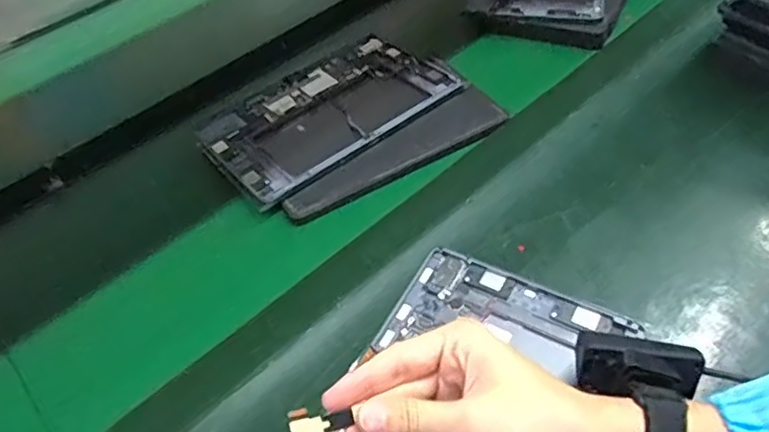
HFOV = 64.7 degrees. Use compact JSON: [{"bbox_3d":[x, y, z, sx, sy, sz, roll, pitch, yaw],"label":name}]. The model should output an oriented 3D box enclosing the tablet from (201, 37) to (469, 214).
[{"bbox_3d":[-0.062,-0.121,0.669,0.271,0.011,0.169,-32,53,-21],"label":"tablet"}]

